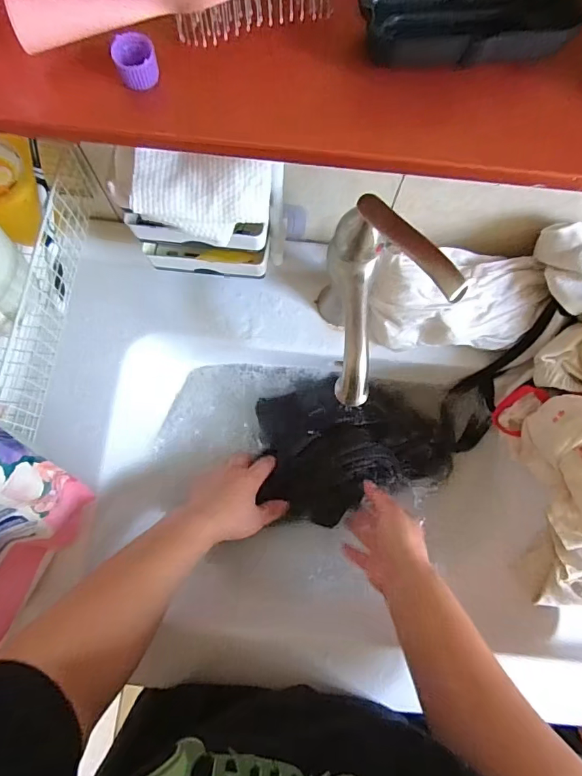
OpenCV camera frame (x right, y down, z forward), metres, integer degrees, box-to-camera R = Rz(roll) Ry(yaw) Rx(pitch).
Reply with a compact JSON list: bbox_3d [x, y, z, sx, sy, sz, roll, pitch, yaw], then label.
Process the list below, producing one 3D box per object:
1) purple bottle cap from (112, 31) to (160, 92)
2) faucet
[{"bbox_3d":[-0.079,-0.167,0.223,0.020,0.018,0.016,-17,76,-6],"label":"purple bottle cap"},{"bbox_3d":[0.056,-0.070,0.366,0.113,0.105,0.104,44,78,9],"label":"faucet"}]

